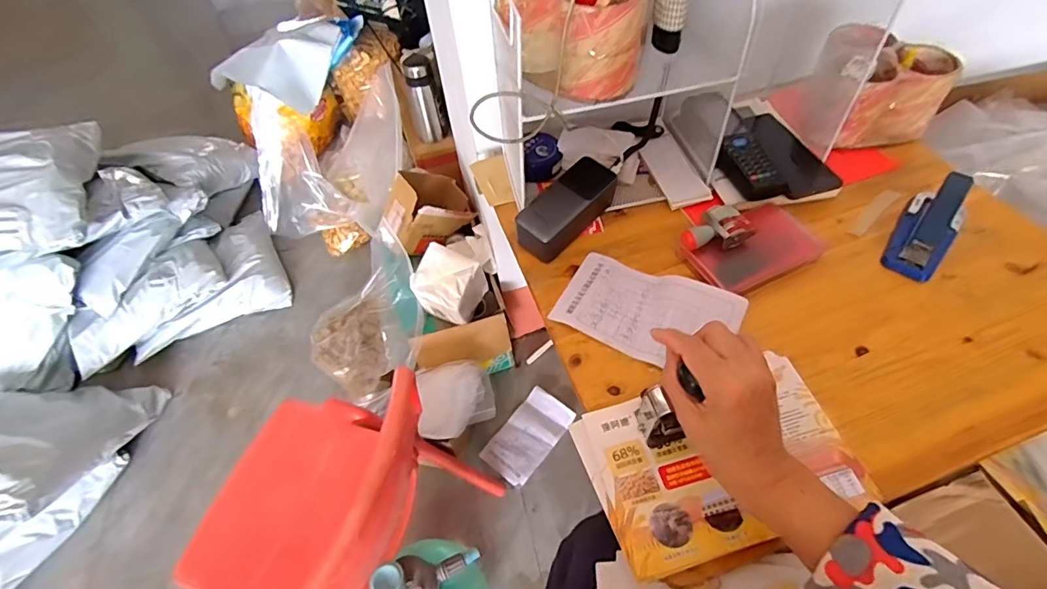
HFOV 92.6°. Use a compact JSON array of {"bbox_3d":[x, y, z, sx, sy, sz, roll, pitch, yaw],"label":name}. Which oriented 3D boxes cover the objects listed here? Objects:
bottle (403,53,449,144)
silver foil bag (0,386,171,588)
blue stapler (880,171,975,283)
[{"bbox_3d":[-0.214,-0.425,1.089,0.070,0.171,0.058,-14,53,-6],"label":"bottle"},{"bbox_3d":[-0.889,0.303,0.887,0.287,0.156,0.421,22,58,19],"label":"silver foil bag"},{"bbox_3d":[0.450,-0.073,0.556,0.053,0.041,0.131,31,74,25],"label":"blue stapler"}]

